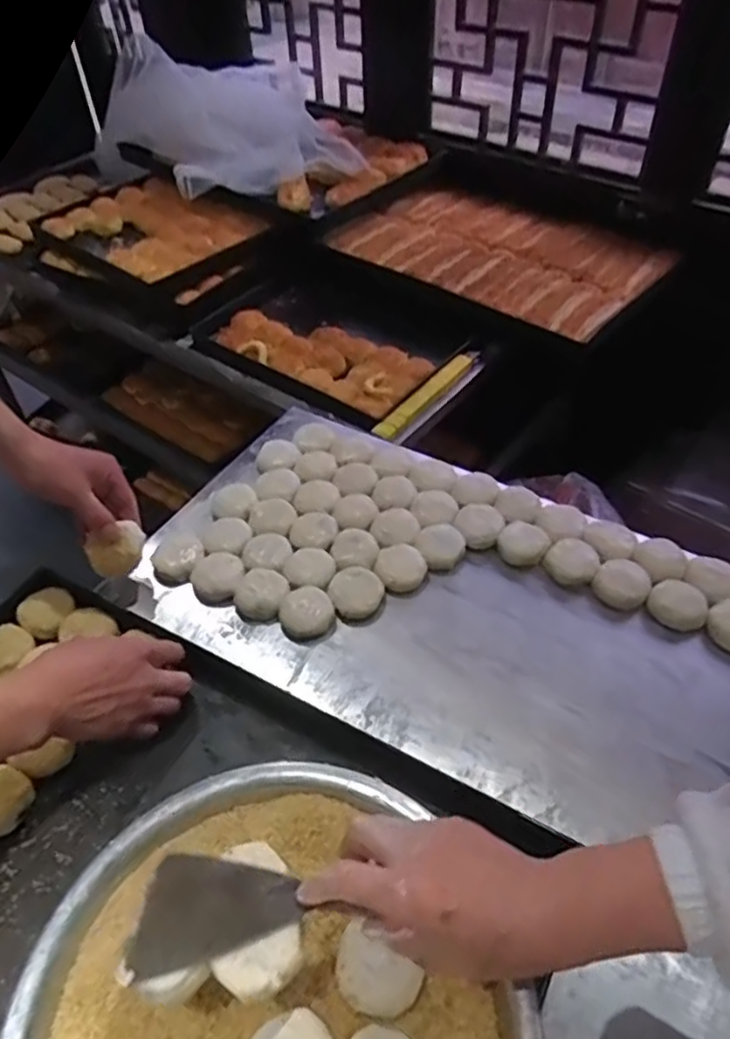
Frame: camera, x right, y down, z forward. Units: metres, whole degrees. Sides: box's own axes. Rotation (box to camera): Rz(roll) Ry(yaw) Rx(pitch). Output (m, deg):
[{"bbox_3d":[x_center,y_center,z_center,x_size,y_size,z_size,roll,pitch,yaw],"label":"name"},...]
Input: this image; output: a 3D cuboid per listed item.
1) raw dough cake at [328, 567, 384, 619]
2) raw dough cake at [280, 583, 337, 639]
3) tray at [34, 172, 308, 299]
[{"bbox_3d":[-0.010,0.081,0.773,0.058,0.016,0.057,-1,48,2],"label":"raw dough cake"},{"bbox_3d":[-0.063,0.101,0.757,0.058,0.014,0.058,-1,48,2],"label":"raw dough cake"},{"bbox_3d":[-0.402,-0.575,1.331,0.457,0.077,0.299,31,56,27],"label":"tray"}]

